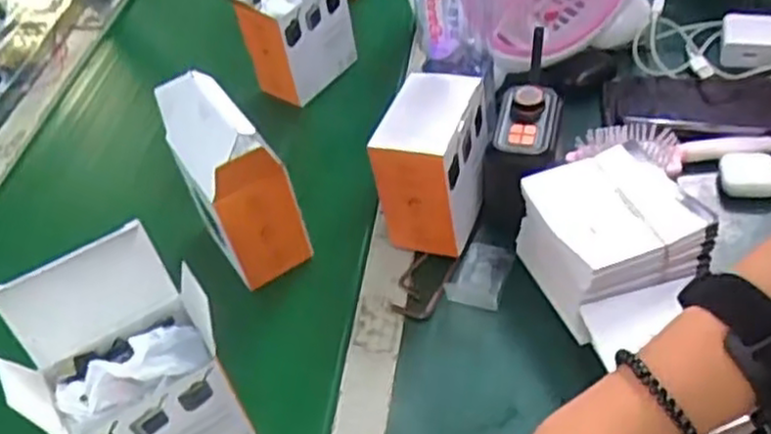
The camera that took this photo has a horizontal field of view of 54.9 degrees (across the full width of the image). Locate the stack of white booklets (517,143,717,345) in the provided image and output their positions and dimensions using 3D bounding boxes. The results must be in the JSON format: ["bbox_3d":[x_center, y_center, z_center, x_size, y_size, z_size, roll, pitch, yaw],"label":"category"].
[{"bbox_3d":[0.167,0.017,0.565,0.100,0.092,0.108,-20,48,-8],"label":"stack of white booklets"}]

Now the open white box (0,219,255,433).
[{"bbox_3d":[-0.166,0.102,0.489,0.119,0.155,0.092,-30,50,-16],"label":"open white box"}]

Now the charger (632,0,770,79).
[{"bbox_3d":[0.342,-0.181,0.747,0.168,0.030,0.081,1,48,12],"label":"charger"}]

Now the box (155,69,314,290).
[{"bbox_3d":[-0.131,-0.038,0.612,0.060,0.146,0.122,-32,50,-18],"label":"box"}]

